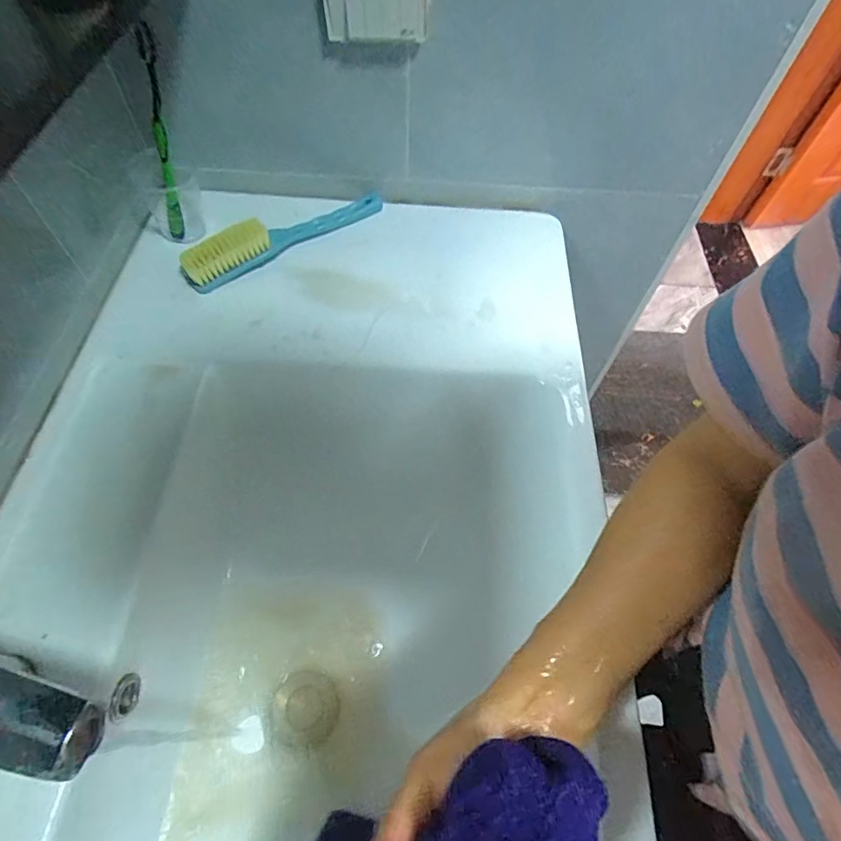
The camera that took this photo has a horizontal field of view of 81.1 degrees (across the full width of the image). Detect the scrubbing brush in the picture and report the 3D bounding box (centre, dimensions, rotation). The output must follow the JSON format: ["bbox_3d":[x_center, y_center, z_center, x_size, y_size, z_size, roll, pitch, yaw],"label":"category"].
[{"bbox_3d":[-0.139,-0.197,0.518,0.222,0.041,0.029,-29,64,-19],"label":"scrubbing brush"}]

